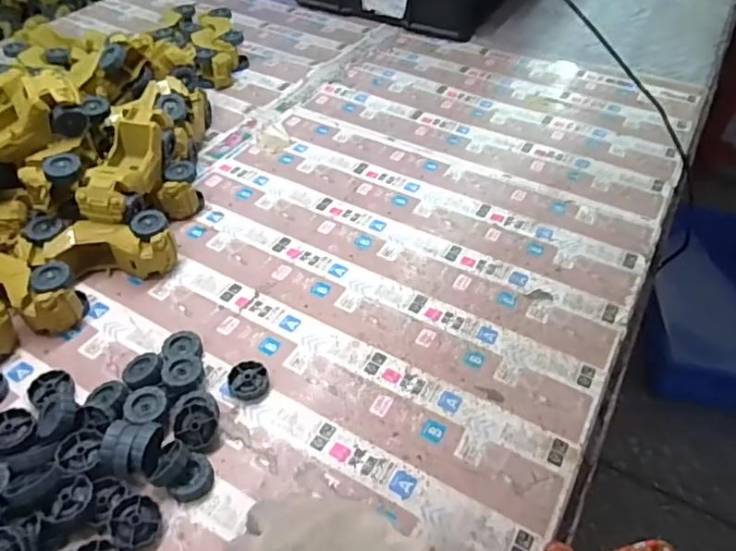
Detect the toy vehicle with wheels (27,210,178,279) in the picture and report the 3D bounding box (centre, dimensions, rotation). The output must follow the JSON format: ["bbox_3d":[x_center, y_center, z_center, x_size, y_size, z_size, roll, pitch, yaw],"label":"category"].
[{"bbox_3d":[-0.297,-0.032,0.635,0.154,0.058,0.059,-6,47,-6],"label":"toy vehicle with wheels"}]

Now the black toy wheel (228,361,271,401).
[{"bbox_3d":[-0.116,0.102,0.546,0.037,0.011,0.039,0,47,0],"label":"black toy wheel"}]

